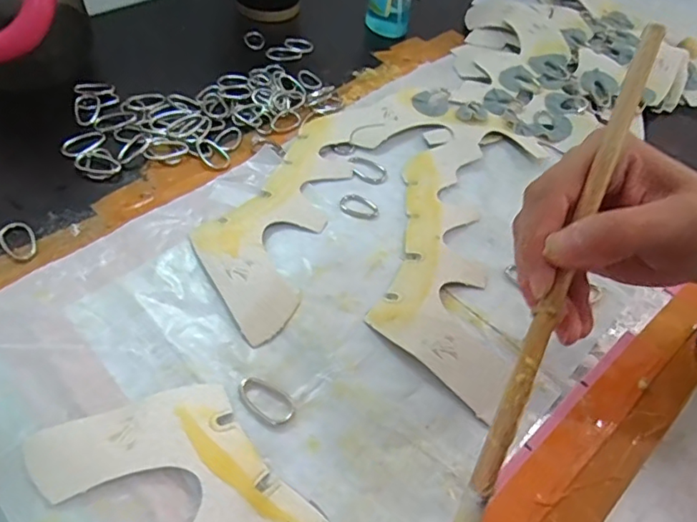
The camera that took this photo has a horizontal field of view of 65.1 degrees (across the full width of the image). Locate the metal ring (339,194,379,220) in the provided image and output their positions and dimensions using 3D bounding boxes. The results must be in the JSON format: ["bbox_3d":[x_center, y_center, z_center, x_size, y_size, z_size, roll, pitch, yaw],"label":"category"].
[{"bbox_3d":[0.008,-0.040,0.395,0.030,0.004,0.021,21,52,11],"label":"metal ring"}]

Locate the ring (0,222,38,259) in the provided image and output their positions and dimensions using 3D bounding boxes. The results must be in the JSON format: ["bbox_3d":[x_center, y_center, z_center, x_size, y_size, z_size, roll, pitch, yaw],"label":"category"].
[{"bbox_3d":[-0.212,-0.014,0.351,0.020,0.004,0.031,-31,60,-27],"label":"ring"}]

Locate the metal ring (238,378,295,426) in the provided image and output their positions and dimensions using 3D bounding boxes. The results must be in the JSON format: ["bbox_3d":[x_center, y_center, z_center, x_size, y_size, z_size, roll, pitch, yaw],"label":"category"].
[{"bbox_3d":[-0.045,0.075,0.296,0.033,0.004,0.018,32,54,19],"label":"metal ring"}]

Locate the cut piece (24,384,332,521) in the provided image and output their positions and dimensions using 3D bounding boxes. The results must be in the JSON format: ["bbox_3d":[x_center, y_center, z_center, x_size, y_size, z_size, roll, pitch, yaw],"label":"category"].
[{"bbox_3d":[-0.050,0.123,0.256,0.207,0.007,0.077,30,60,16],"label":"cut piece"}]

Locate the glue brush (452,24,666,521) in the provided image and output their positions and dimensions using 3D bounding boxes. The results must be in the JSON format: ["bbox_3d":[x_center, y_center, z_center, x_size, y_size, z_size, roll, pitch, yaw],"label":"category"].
[{"bbox_3d":[0.080,0.031,0.227,0.010,0.005,0.265,21,92,11],"label":"glue brush"}]

